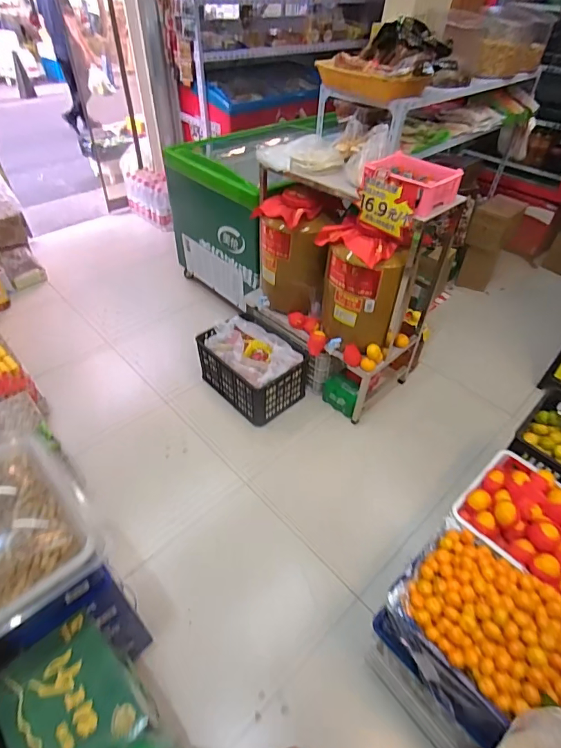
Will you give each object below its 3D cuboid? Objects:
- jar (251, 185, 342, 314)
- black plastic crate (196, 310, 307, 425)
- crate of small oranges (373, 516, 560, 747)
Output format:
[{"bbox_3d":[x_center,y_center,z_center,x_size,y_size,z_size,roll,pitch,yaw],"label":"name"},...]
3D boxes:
[{"bbox_3d":[0.064,-0.565,1.877,0.334,0.477,0.319,11,46,9],"label":"jar"},{"bbox_3d":[-0.122,-0.043,1.994,0.482,0.253,0.353,36,54,29],"label":"black plastic crate"},{"bbox_3d":[0.514,0.654,1.036,0.436,0.276,0.340,36,54,29],"label":"crate of small oranges"}]

